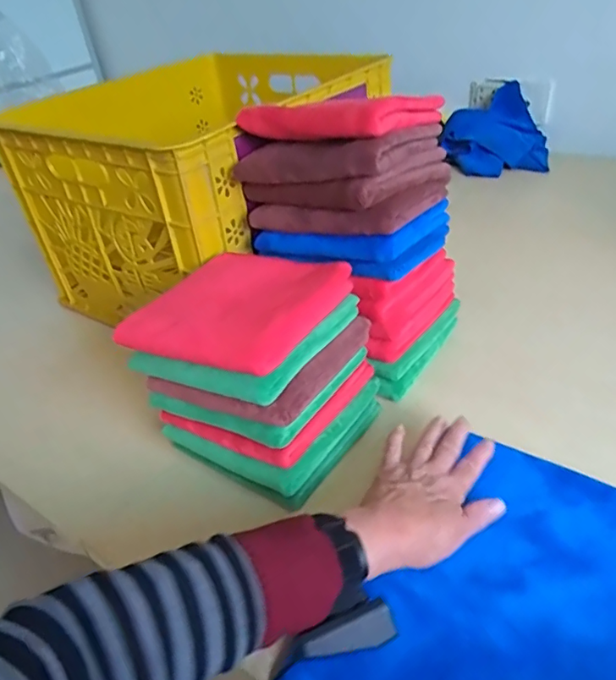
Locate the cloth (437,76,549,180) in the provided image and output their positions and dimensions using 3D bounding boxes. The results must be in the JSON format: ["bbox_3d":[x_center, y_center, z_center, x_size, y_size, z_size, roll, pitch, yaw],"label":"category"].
[{"bbox_3d":[0.410,-0.455,1.188,0.227,0.115,0.220,6,38,18],"label":"cloth"}]

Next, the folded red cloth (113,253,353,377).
[{"bbox_3d":[-0.066,-0.036,0.500,0.162,0.027,0.156,15,41,28],"label":"folded red cloth"}]

